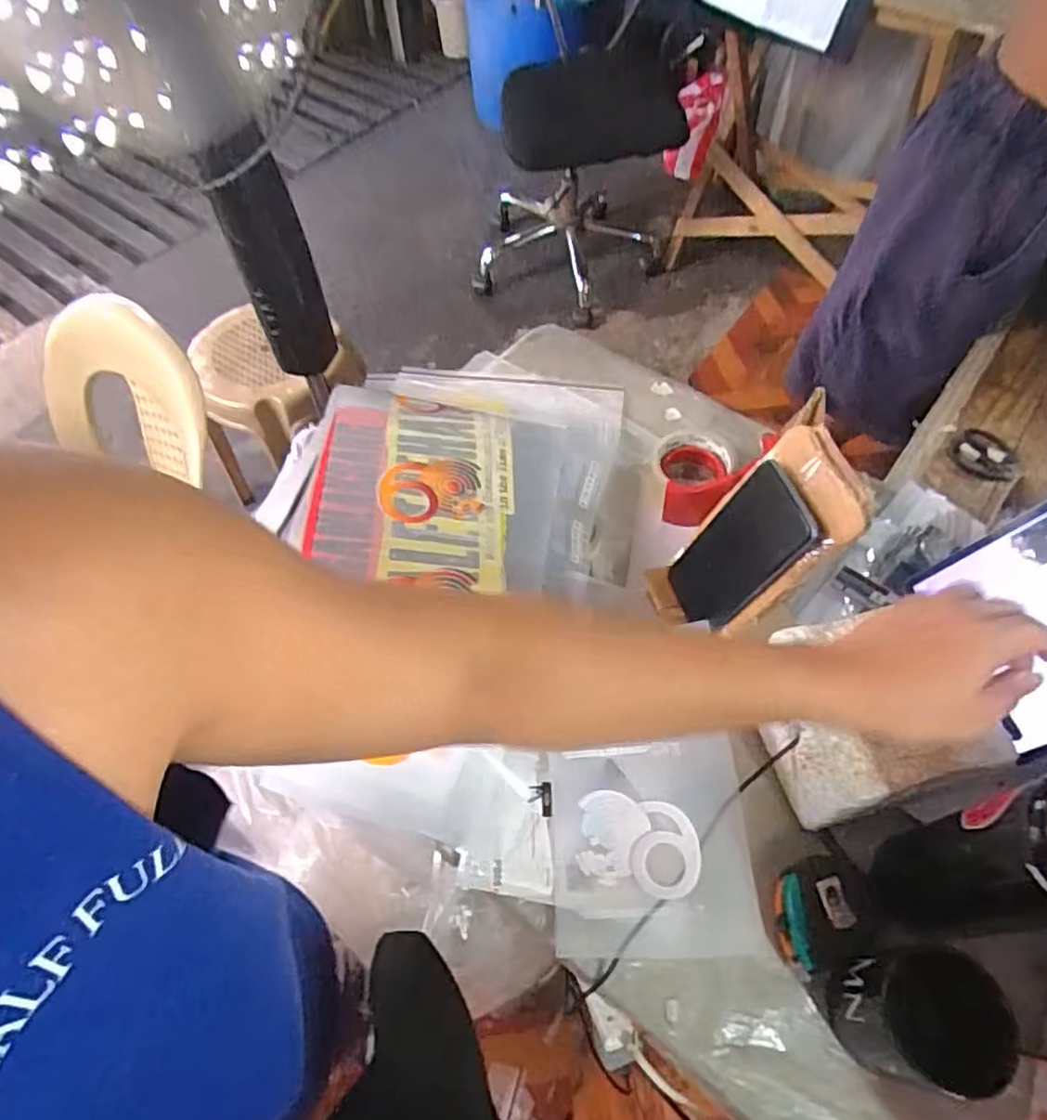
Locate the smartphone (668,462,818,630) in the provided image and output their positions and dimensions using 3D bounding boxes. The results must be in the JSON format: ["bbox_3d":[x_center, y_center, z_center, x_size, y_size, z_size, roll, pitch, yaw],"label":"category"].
[{"bbox_3d":[0.181,-0.002,0.573,0.011,0.158,0.076,-1,55,-28],"label":"smartphone"}]

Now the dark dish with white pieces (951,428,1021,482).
[{"bbox_3d":[0.579,-0.132,0.831,0.080,0.017,0.080,0,59,1],"label":"dark dish with white pieces"}]

